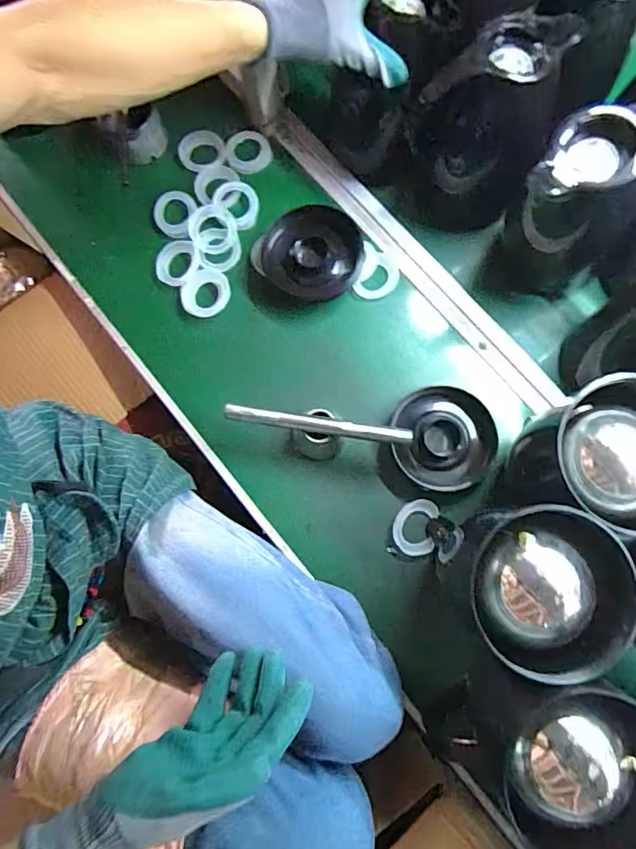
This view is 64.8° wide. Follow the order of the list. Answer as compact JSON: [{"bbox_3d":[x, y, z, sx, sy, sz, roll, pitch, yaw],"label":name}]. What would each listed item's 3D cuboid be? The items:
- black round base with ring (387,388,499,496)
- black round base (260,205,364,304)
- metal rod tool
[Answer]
[{"bbox_3d":[0.145,0.017,0.578,0.112,0.022,0.116,0,78,0],"label":"black round base with ring"},{"bbox_3d":[-0.008,-0.207,0.619,0.119,0.050,0.106,3,78,1],"label":"black round base"},{"bbox_3d":[-0.001,0.000,0.538,0.200,0.011,0.017,8,78,2],"label":"metal rod tool"}]

